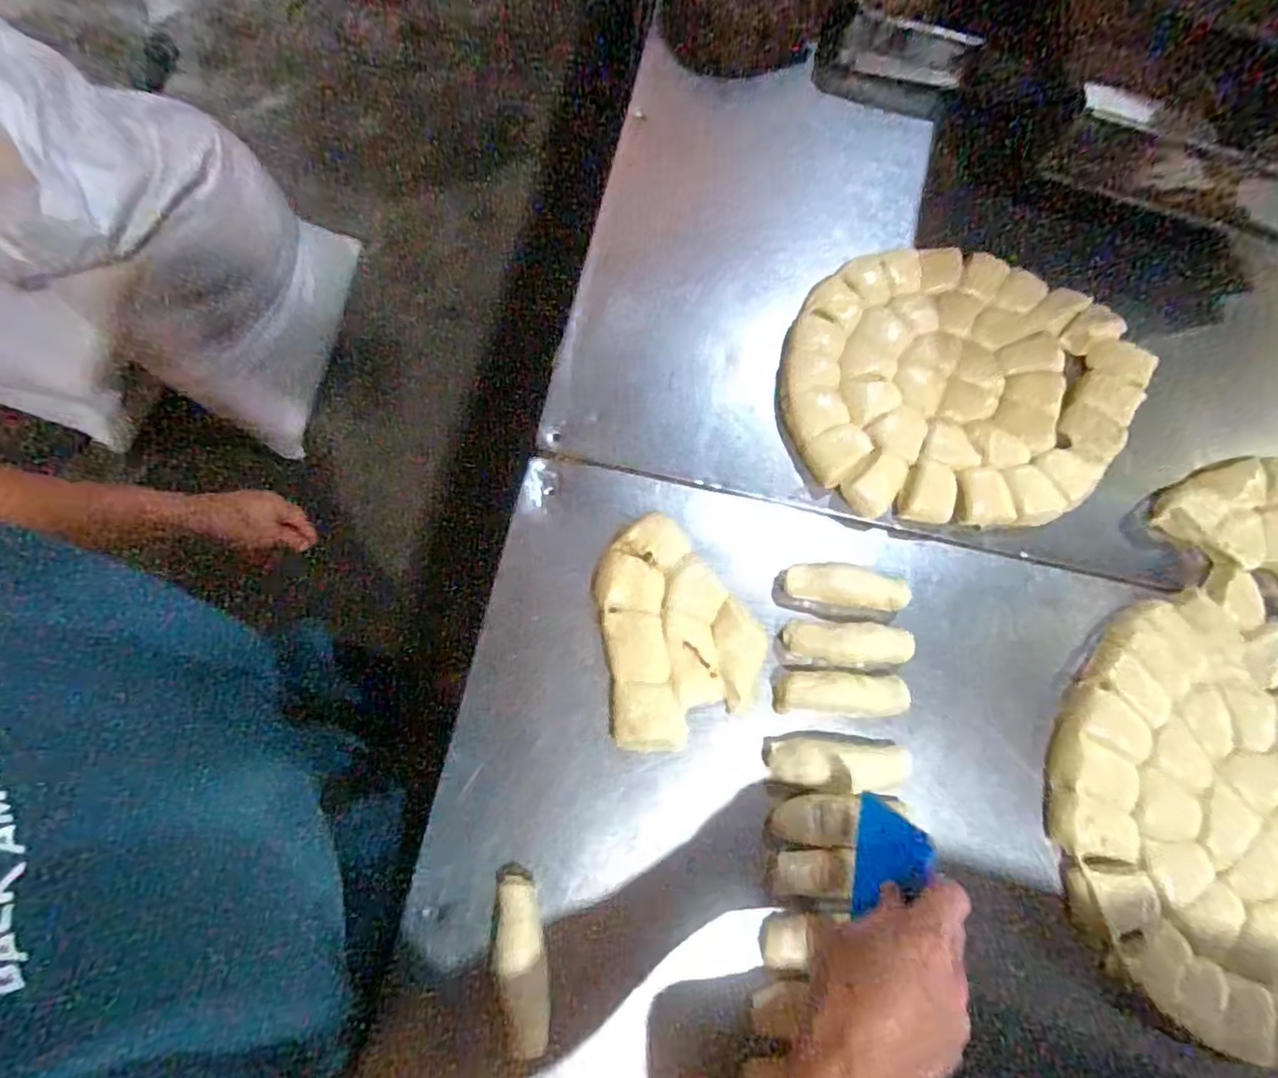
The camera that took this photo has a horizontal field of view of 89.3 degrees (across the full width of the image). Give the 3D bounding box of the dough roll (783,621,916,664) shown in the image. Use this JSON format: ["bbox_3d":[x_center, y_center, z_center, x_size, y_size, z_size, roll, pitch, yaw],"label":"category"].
[{"bbox_3d":[0.172,0.085,0.530,0.103,0.030,0.033,2,74,-5],"label":"dough roll"}]

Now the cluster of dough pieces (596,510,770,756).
[{"bbox_3d":[0.032,0.072,0.525,0.122,0.029,0.177,-7,75,-7],"label":"cluster of dough pieces"}]

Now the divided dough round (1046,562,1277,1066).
[{"bbox_3d":[0.466,0.197,0.509,0.260,0.027,0.329,39,74,6],"label":"divided dough round"}]

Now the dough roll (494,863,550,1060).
[{"bbox_3d":[-0.080,0.294,0.454,0.033,0.035,0.115,-6,74,-7],"label":"dough roll"}]

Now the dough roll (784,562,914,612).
[{"bbox_3d":[0.174,0.040,0.543,0.101,0.023,0.031,11,73,-2],"label":"dough roll"}]

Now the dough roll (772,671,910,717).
[{"bbox_3d":[0.161,0.124,0.518,0.102,0.021,0.033,4,73,-4],"label":"dough roll"}]

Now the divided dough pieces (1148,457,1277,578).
[{"bbox_3d":[0.581,-0.014,0.582,0.208,0.022,0.120,28,73,3],"label":"divided dough pieces"}]

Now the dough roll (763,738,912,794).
[{"bbox_3d":[0.156,0.175,0.499,0.112,0.024,0.036,6,73,-4],"label":"dough roll"}]

